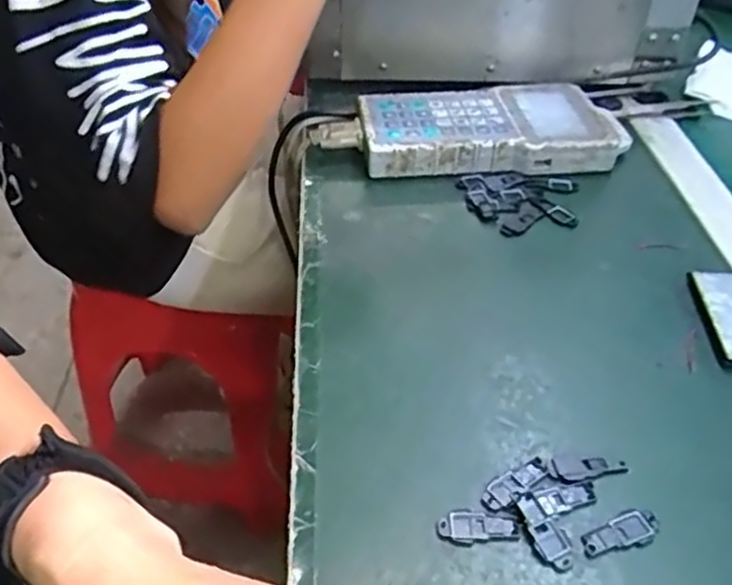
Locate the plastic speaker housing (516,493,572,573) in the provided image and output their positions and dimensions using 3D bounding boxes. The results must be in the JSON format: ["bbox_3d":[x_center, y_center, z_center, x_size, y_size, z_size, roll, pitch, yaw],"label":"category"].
[{"bbox_3d":[0.084,0.113,0.328,0.017,0.004,0.038,-17,43,-16],"label":"plastic speaker housing"}]

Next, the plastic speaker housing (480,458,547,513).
[{"bbox_3d":[0.074,0.096,0.348,0.041,0.004,0.014,-28,47,-26],"label":"plastic speaker housing"}]

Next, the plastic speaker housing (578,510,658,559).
[{"bbox_3d":[0.121,0.115,0.329,0.040,0.004,0.016,-14,42,-13],"label":"plastic speaker housing"}]

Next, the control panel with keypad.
[{"bbox_3d":[0.109,-0.135,0.587,0.226,0.043,0.108,-8,41,-6],"label":"control panel with keypad"}]

